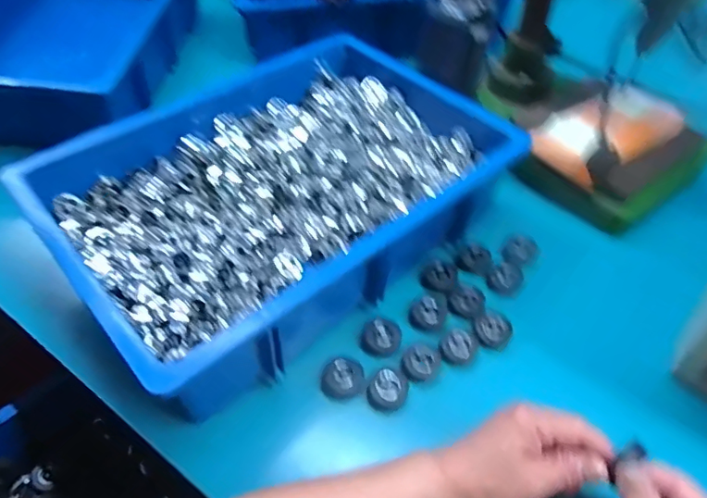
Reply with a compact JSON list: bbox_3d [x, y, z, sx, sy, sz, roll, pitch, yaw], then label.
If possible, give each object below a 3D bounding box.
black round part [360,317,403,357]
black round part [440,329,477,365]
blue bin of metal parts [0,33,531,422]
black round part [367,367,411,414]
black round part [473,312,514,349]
[{"bbox_3d":[0.026,0.082,0.489,0.038,0.010,0.036,0,50,0],"label":"black round part"},{"bbox_3d":[0.098,0.092,0.488,0.031,0.007,0.036,22,53,17],"label":"black round part"},{"bbox_3d":[-0.067,-0.076,0.548,0.447,0.098,0.316,-35,59,-26],"label":"blue bin of metal parts"},{"bbox_3d":[0.031,0.122,0.453,0.032,0.014,0.039,33,57,24],"label":"black round part"},{"bbox_3d":[0.135,0.077,0.503,0.034,0.009,0.035,0,50,0],"label":"black round part"}]

